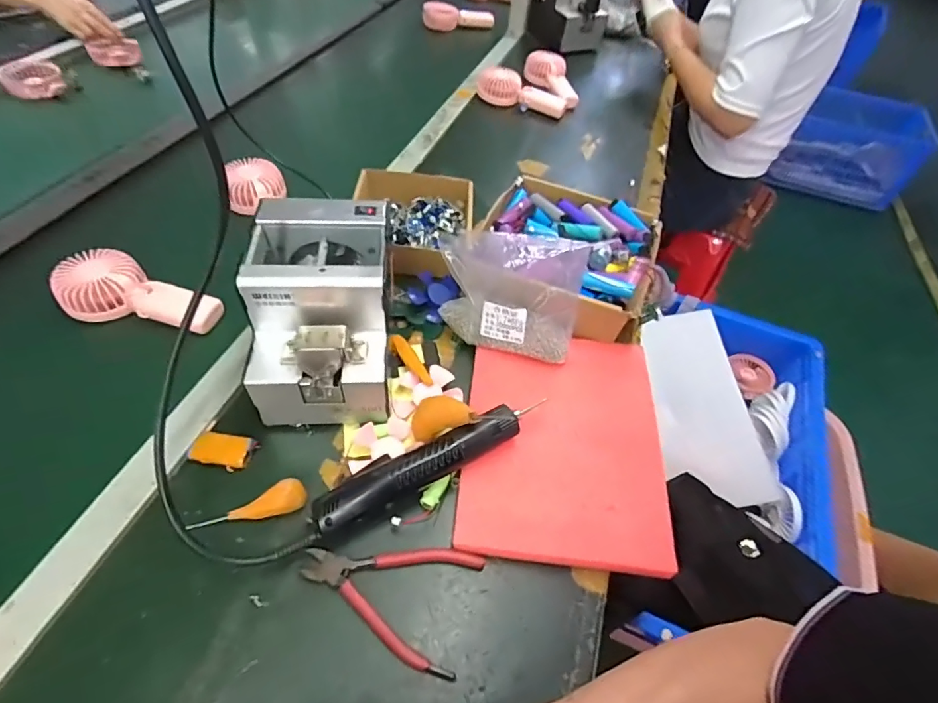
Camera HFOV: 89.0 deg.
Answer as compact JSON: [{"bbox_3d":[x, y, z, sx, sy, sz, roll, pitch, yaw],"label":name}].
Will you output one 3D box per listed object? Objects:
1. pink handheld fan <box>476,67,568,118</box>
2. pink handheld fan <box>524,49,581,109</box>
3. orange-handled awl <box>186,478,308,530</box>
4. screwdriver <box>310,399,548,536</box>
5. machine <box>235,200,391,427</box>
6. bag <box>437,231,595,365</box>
[{"bbox_3d":[0.107,-0.523,0.967,0.186,0.043,0.073,25,53,15],"label":"pink handheld fan"},{"bbox_3d":[0.181,-0.571,1.003,0.083,0.035,0.167,-21,69,-21],"label":"pink handheld fan"},{"bbox_3d":[-0.194,0.137,0.420,0.096,0.031,0.023,-10,54,-14],"label":"orange-handled awl"},{"bbox_3d":[-0.038,0.101,0.443,0.217,0.046,0.044,-22,57,-21],"label":"screwdriver"},{"bbox_3d":[-0.142,-0.037,0.477,0.124,0.143,0.171,0,51,-5],"label":"machine"},{"bbox_3d":[0.051,-0.079,0.540,0.160,0.127,0.126,10,52,2],"label":"bag"}]

